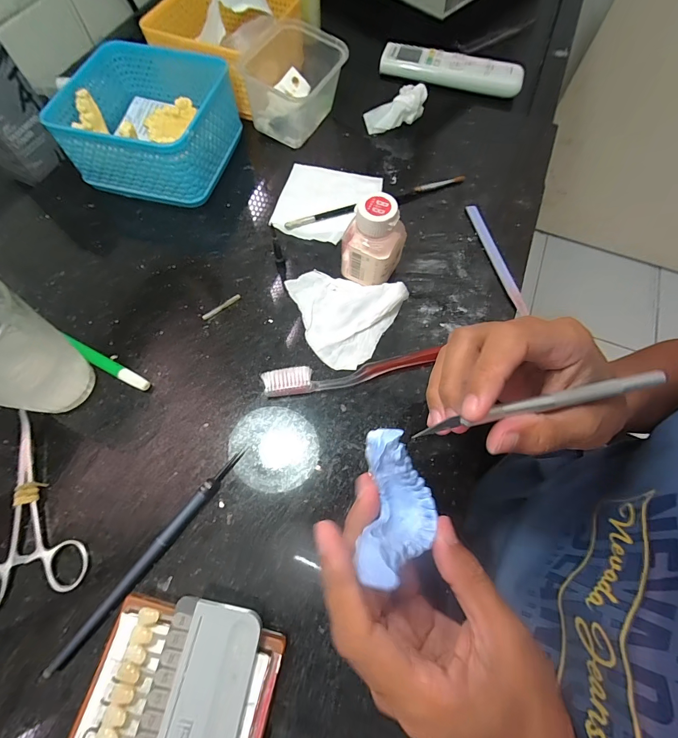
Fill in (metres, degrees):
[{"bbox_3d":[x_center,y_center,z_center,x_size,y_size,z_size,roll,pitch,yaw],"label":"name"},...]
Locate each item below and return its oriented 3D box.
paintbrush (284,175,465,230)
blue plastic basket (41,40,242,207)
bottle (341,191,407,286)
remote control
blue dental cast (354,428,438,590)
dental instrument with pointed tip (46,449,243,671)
[{"bbox_3d":[0.039,-0.163,0.344,0.188,0.009,0.010,-19,69,-8],"label":"paintbrush"},{"bbox_3d":[-0.180,-0.236,0.346,0.136,0.065,0.133,9,67,3],"label":"blue plastic basket"},{"bbox_3d":[0.027,-0.099,0.282,0.044,0.071,0.037,20,68,8],"label":"bottle"},{"bbox_3d":[0.144,-0.386,0.456,0.178,0.027,0.037,16,68,6],"label":"remote control"},{"bbox_3d":[0.031,0.064,0.171,0.039,0.044,0.063,6,67,2],"label":"blue dental cast"},{"bbox_3d":[-0.116,0.116,0.225,0.010,0.009,0.157,35,71,13],"label":"dental instrument with pointed tip"}]

